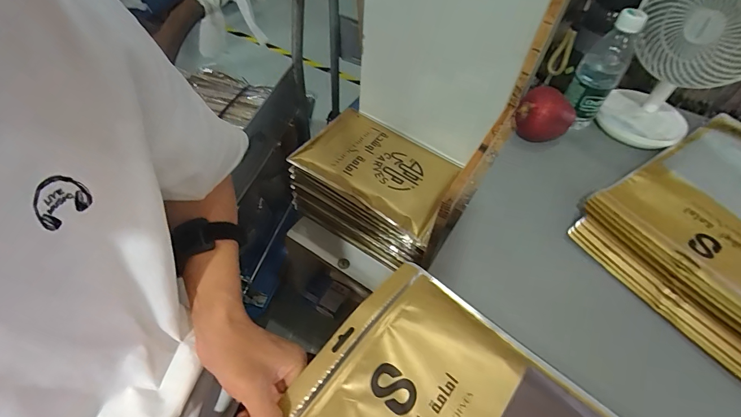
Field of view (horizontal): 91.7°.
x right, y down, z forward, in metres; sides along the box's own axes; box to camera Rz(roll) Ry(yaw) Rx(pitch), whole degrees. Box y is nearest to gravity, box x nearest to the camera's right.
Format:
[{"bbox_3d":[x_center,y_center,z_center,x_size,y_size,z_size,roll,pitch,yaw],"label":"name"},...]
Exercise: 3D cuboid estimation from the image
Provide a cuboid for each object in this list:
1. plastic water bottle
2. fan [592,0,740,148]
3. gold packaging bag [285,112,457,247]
[{"bbox_3d":[0.341,-0.204,0.538,0.062,0.167,0.067,33,57,20],"label":"plastic water bottle"},{"bbox_3d":[0.440,-0.220,0.502,0.154,0.235,0.120,33,57,20],"label":"fan"},{"bbox_3d":[0.024,-0.095,0.793,0.324,0.036,0.225,28,55,17],"label":"gold packaging bag"}]

